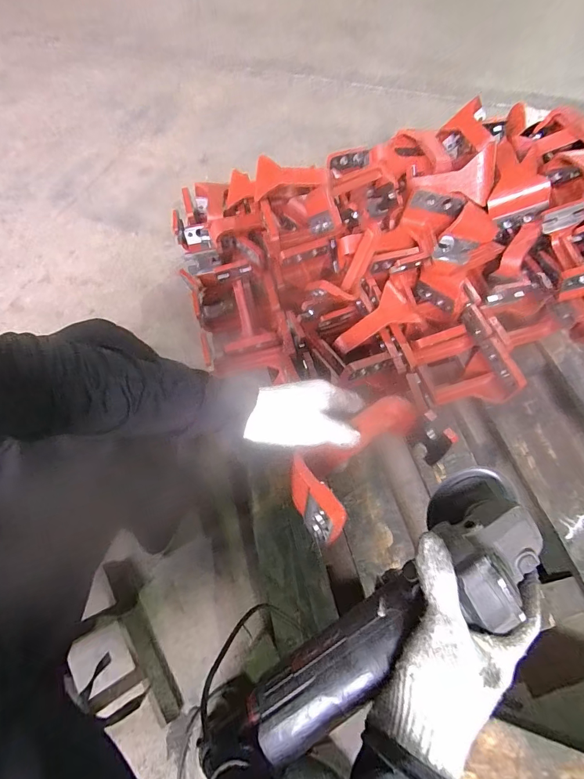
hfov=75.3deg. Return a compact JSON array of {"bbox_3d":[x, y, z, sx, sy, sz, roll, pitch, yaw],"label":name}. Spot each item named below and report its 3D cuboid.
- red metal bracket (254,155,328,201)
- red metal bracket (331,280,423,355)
[{"bbox_3d":[-0.003,-0.424,0.756,0.148,0.036,0.076,0,63,4],"label":"red metal bracket"},{"bbox_3d":[0.141,-0.120,0.691,0.147,0.027,0.076,-33,64,12],"label":"red metal bracket"}]

